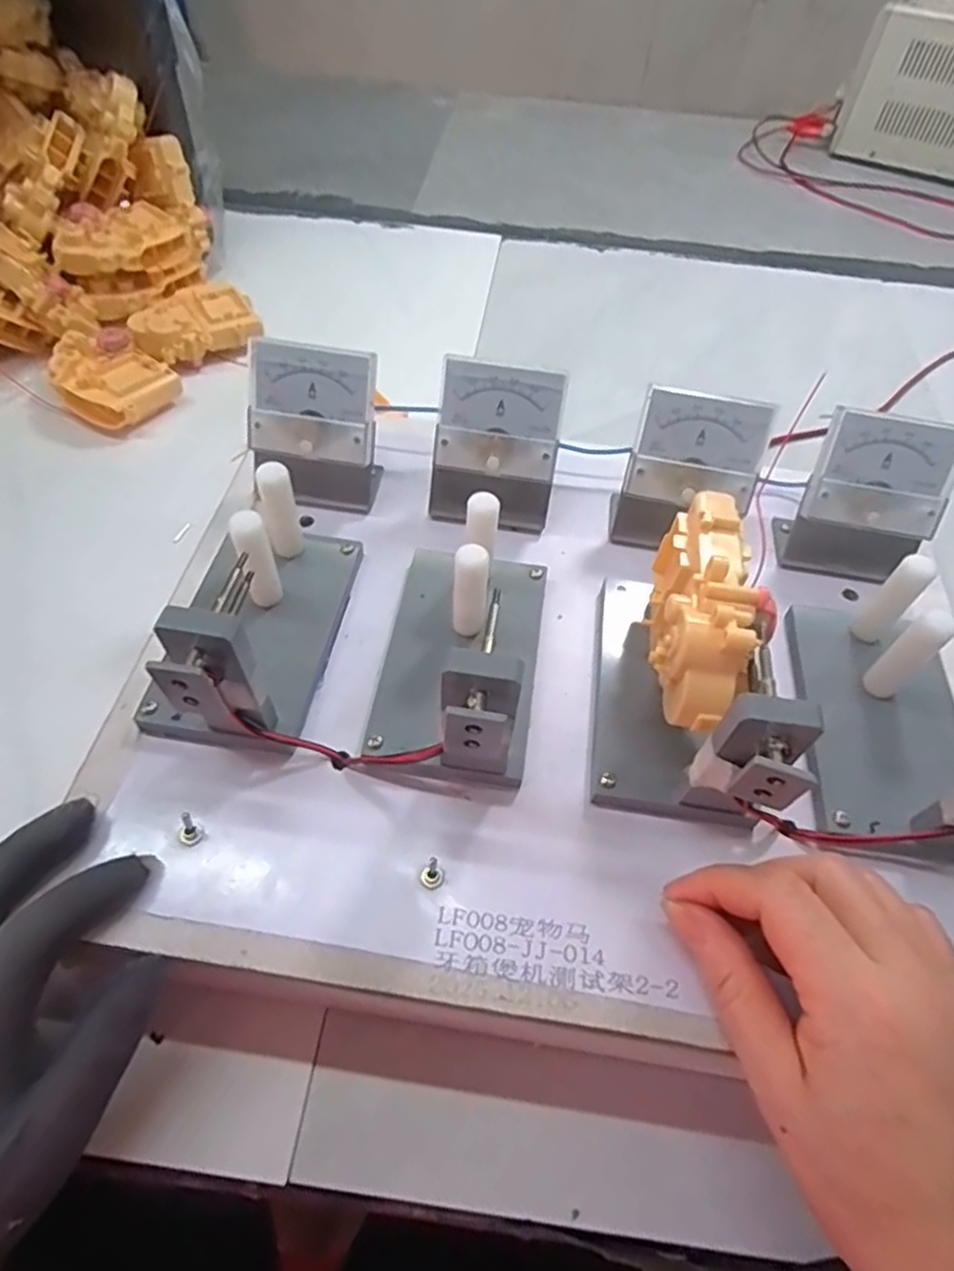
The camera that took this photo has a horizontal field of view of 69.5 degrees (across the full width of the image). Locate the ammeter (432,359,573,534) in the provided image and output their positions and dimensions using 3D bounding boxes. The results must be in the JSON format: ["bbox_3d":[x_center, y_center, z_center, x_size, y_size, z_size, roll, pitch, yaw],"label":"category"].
[{"bbox_3d":[0.010,-0.097,0.359,0.065,0.072,0.042,10,55,3],"label":"ammeter"}]

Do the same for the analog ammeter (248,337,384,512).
[{"bbox_3d":[-0.085,-0.105,0.359,0.065,0.073,0.043,9,55,2],"label":"analog ammeter"}]

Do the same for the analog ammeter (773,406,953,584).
[{"bbox_3d":[0.197,-0.068,0.348,0.066,0.074,0.046,16,56,8],"label":"analog ammeter"}]

